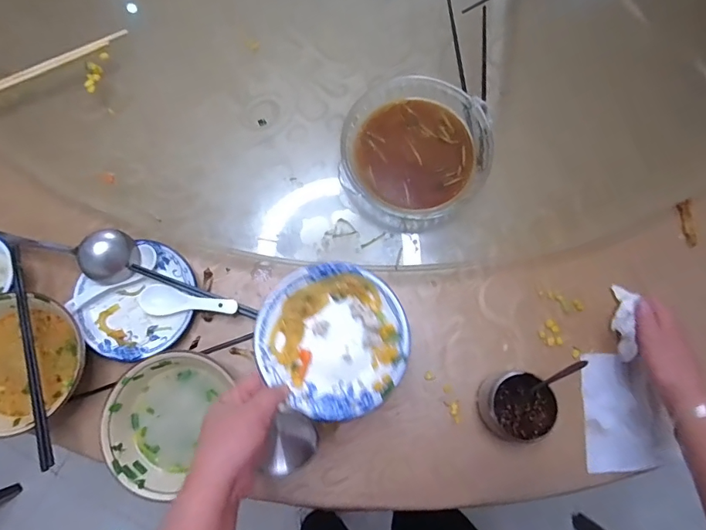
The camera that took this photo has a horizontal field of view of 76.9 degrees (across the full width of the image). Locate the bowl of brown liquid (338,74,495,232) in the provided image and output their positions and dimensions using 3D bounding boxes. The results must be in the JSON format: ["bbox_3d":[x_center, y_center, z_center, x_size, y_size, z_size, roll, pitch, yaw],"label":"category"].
[{"bbox_3d":[0.083,-0.146,0.608,0.188,0.066,0.197,0,80,-1],"label":"bowl of brown liquid"}]

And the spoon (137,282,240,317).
[{"bbox_3d":[-0.214,0.046,0.581,0.128,0.025,0.039,1,80,-1],"label":"spoon"}]

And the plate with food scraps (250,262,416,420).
[{"bbox_3d":[-0.019,0.072,0.455,0.154,0.019,0.144,0,80,-1],"label":"plate with food scraps"}]

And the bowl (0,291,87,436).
[{"bbox_3d":[-0.410,0.120,0.547,0.152,0.063,0.156,0,80,-1],"label":"bowl"}]

